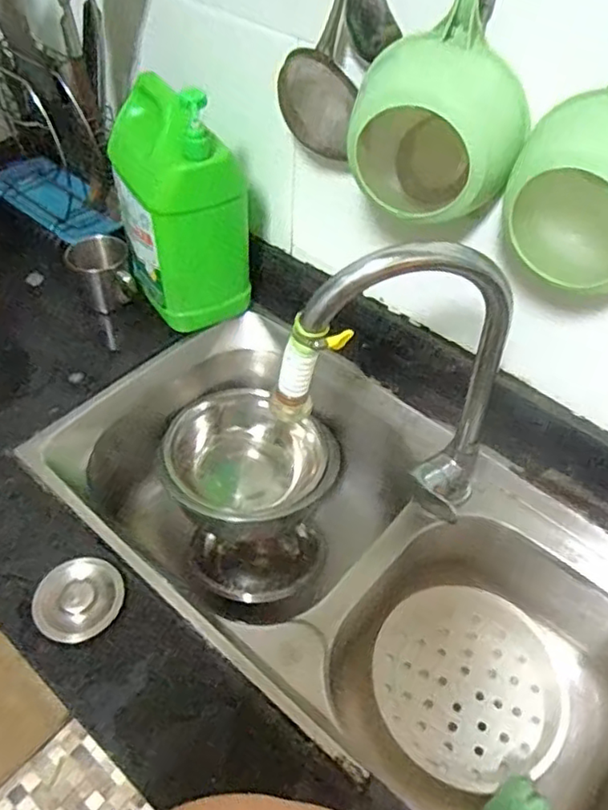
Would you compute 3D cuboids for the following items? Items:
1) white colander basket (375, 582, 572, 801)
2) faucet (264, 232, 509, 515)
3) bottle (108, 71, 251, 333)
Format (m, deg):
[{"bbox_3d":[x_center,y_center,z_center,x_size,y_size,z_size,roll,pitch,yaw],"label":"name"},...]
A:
[{"bbox_3d":[0.195,0.321,0.747,0.210,0.043,0.217,14,50,8],"label":"white colander basket"},{"bbox_3d":[0.084,-0.012,0.617,0.216,0.348,0.074,2,50,-2],"label":"faucet"},{"bbox_3d":[-0.155,-0.255,0.811,0.147,0.281,0.155,-10,51,-11],"label":"bottle"}]

